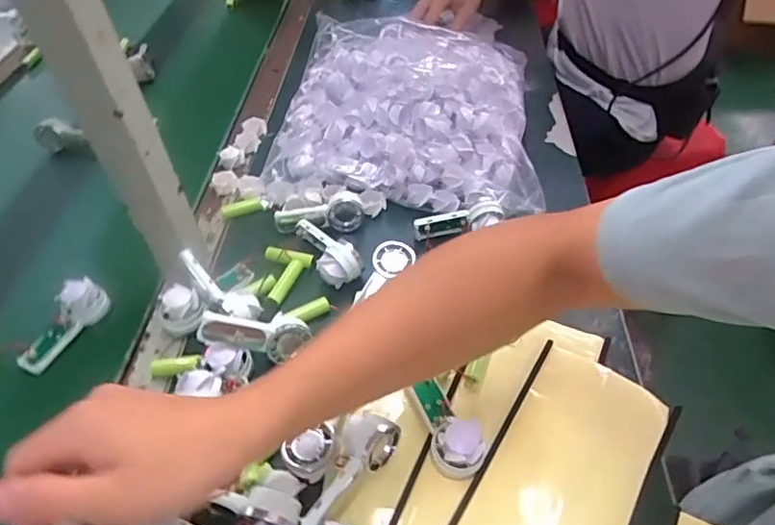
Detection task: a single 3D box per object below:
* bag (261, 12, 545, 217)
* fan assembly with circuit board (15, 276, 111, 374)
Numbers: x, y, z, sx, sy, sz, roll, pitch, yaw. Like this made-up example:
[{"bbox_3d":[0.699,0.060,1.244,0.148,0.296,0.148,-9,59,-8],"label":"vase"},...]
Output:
[{"bbox_3d":[0.021,-0.191,0.656,0.298,0.078,0.344,4,48,6],"label":"bag"},{"bbox_3d":[-0.305,0.057,0.509,0.032,0.032,0.092,16,51,16],"label":"fan assembly with circuit board"}]

